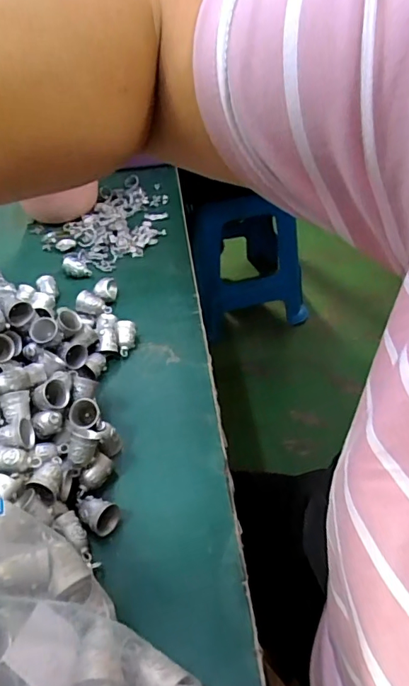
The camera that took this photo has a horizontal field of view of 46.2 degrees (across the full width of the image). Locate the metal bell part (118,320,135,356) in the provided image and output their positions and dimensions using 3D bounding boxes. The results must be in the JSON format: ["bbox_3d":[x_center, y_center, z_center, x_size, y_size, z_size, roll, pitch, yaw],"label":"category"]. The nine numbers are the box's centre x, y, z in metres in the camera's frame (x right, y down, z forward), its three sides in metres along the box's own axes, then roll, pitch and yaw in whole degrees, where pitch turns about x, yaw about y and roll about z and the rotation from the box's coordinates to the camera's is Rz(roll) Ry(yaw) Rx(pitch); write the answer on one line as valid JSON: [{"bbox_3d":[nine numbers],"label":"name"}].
[{"bbox_3d":[-0.082,-0.005,0.507,0.016,0.025,0.034,-7,44,-1],"label":"metal bell part"}]

